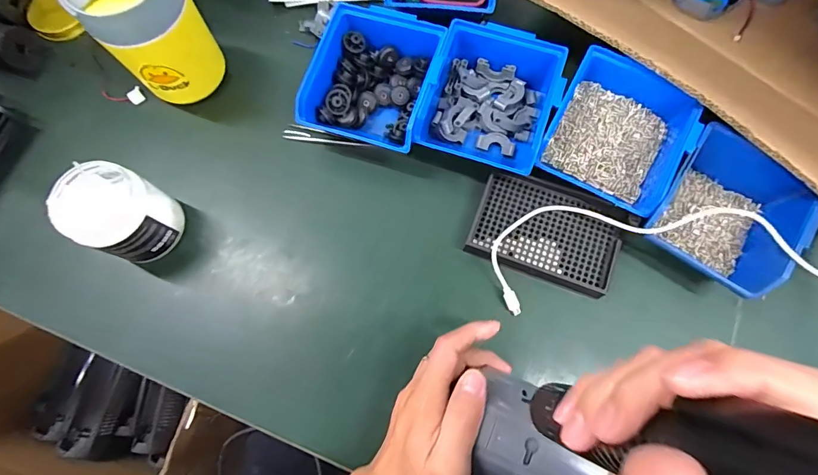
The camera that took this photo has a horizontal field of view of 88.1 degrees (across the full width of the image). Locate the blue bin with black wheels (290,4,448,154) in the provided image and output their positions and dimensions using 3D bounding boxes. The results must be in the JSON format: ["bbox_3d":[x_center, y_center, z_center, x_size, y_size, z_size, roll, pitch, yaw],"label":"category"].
[{"bbox_3d":[-0.033,-0.160,0.437,0.115,0.072,0.148,17,75,6],"label":"blue bin with black wheels"}]

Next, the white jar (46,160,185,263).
[{"bbox_3d":[-0.264,-0.019,0.398,0.071,0.095,0.071,0,74,1],"label":"white jar"}]

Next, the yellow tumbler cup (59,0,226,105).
[{"bbox_3d":[-0.245,-0.196,0.422,0.081,0.148,0.090,39,78,11],"label":"yellow tumbler cup"}]

